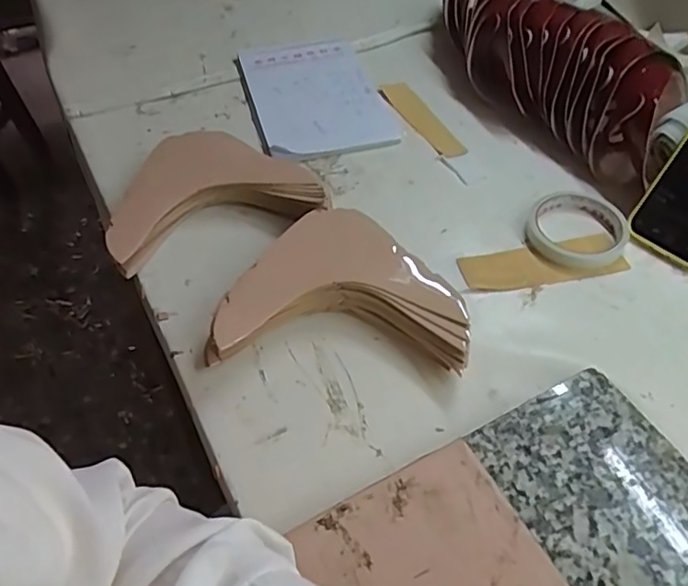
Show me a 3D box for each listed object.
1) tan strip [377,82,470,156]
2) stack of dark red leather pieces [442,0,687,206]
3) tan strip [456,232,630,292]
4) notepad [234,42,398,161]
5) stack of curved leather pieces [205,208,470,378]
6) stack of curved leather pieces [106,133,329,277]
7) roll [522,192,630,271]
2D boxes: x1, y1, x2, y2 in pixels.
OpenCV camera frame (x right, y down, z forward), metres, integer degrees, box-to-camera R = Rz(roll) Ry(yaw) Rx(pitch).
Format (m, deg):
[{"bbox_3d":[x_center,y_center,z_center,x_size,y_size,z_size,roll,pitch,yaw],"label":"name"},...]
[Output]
[{"bbox_3d":[0.087,-0.198,0.689,0.031,0.009,0.134,-23,55,-17],"label":"tan strip"},{"bbox_3d":[0.217,-0.257,0.680,0.112,0.102,0.355,-29,56,-20],"label":"stack of dark red leather pieces"},{"bbox_3d":[0.181,-0.026,0.556,0.151,0.006,0.047,-11,52,-8],"label":"tan strip"},{"bbox_3d":[-0.035,-0.230,0.704,0.140,0.012,0.201,-13,52,-9],"label":"notepad"},{"bbox_3d":[-0.003,-0.006,0.512,0.196,0.047,0.148,1,51,1],"label":"stack of curved leather pieces"},{"bbox_3d":[-0.128,-0.106,0.600,0.198,0.035,0.169,-12,52,-8],"label":"stack of curved leather pieces"},{"bbox_3d":[0.217,-0.067,0.575,0.088,0.014,0.100,4,52,4],"label":"roll"}]

